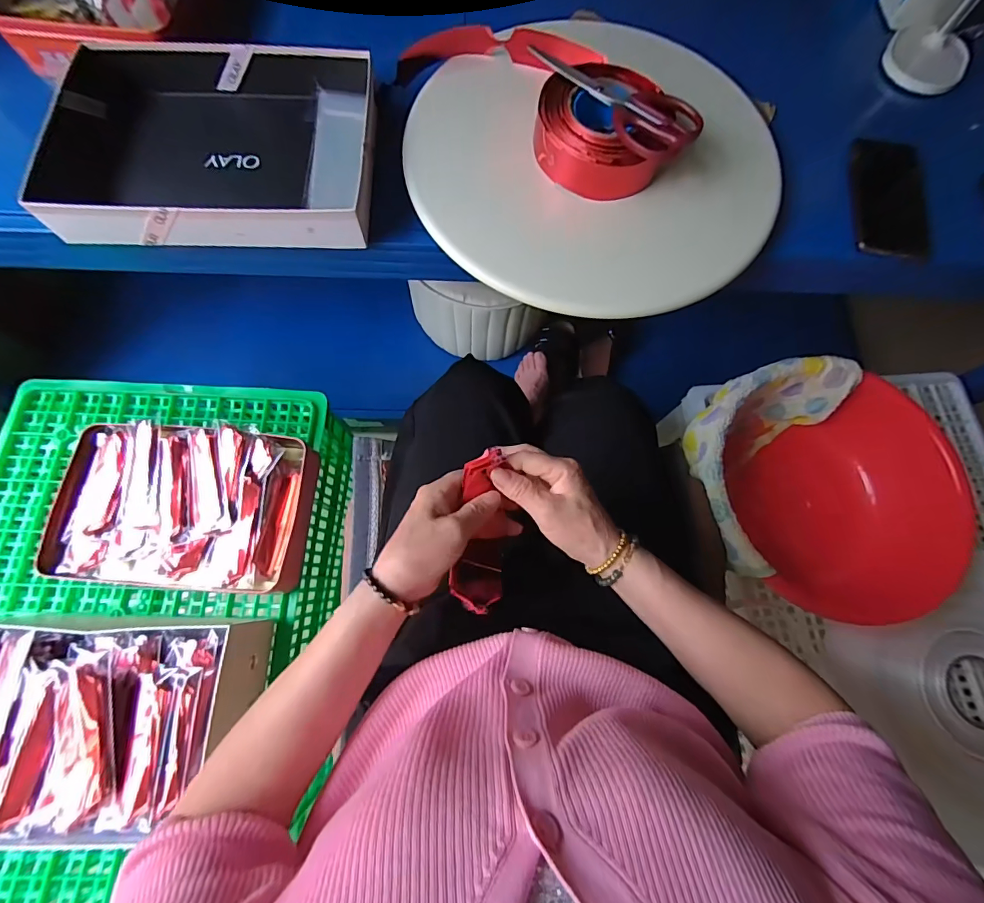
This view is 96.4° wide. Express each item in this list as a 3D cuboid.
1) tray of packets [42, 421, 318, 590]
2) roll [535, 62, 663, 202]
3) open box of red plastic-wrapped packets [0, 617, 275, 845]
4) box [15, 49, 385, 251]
[{"bbox_3d":[-0.402,0.071,0.576,0.304,0.057,0.208,4,73,-1],"label":"tray of packets"},{"bbox_3d":[0.111,-0.344,0.466,0.126,0.046,0.151,9,73,0],"label":"roll"},{"bbox_3d":[-0.446,0.294,0.490,0.327,0.114,0.205,1,73,-2],"label":"open box of red plastic-wrapped packets"},{"bbox_3d":[-0.285,-0.332,0.473,0.311,0.056,0.253,-1,73,-3],"label":"box"}]

